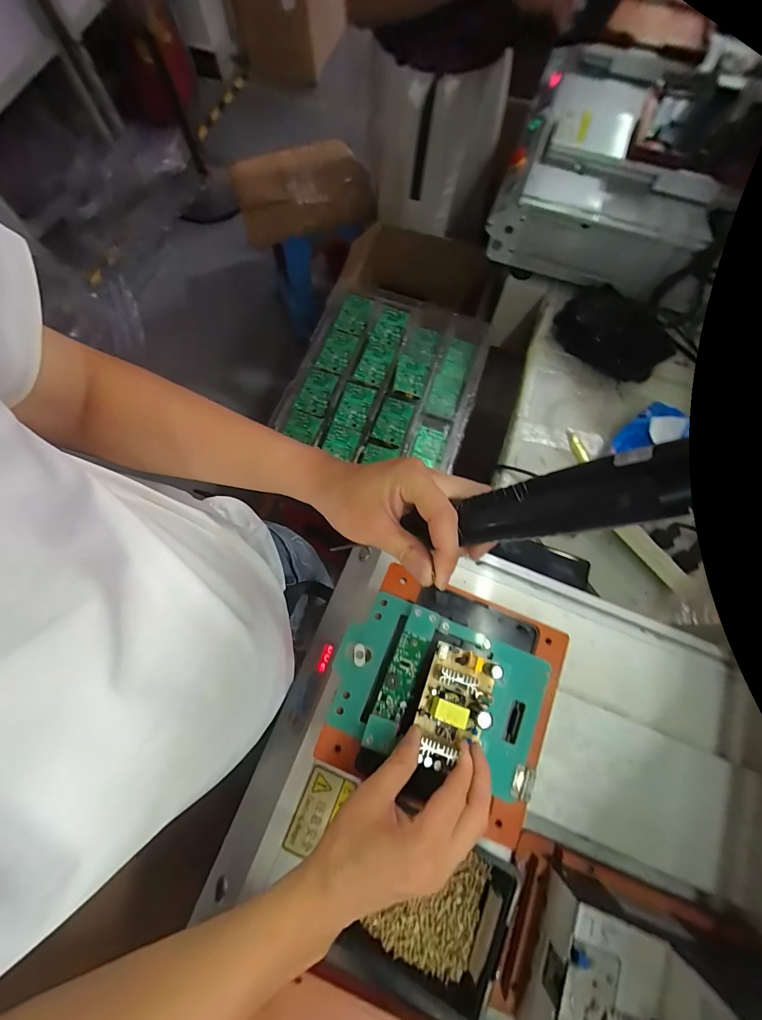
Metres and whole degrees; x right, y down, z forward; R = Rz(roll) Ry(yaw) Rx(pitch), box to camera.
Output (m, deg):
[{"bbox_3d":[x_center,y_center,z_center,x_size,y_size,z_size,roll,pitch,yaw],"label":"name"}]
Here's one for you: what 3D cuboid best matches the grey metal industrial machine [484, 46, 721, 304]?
[{"bbox_3d":[0.439,-0.645,0.753,0.363,0.153,0.406,20,75,4],"label":"grey metal industrial machine"}]

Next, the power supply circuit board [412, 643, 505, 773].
[{"bbox_3d":[0.066,0.173,0.340,0.057,0.027,0.094,19,75,4],"label":"power supply circuit board"}]

